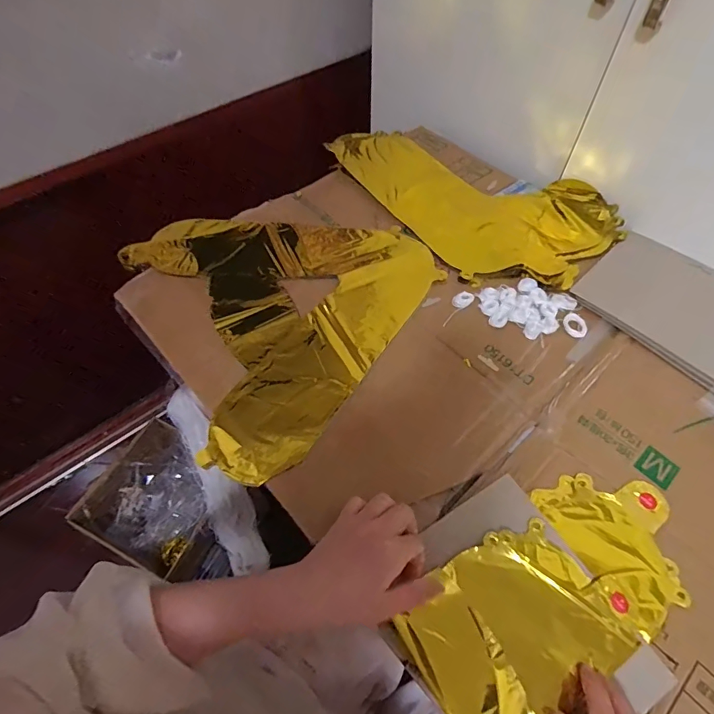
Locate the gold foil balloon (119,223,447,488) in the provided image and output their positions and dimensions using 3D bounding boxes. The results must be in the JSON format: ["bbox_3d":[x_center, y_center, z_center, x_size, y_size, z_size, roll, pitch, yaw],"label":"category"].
[{"bbox_3d":[-0.111,-0.085,0.544,0.358,0.008,0.354,37,63,21],"label":"gold foil balloon"}]

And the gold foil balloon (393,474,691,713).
[{"bbox_3d":[0.168,0.199,0.372,0.257,0.010,0.128,-32,62,-18],"label":"gold foil balloon"}]

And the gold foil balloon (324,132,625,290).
[{"bbox_3d":[0.162,-0.256,0.655,0.243,0.027,0.419,-28,61,-18],"label":"gold foil balloon"}]

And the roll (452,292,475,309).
[{"bbox_3d":[0.129,-0.070,0.539,0.025,0.006,0.020,-37,64,-23],"label":"roll"}]

